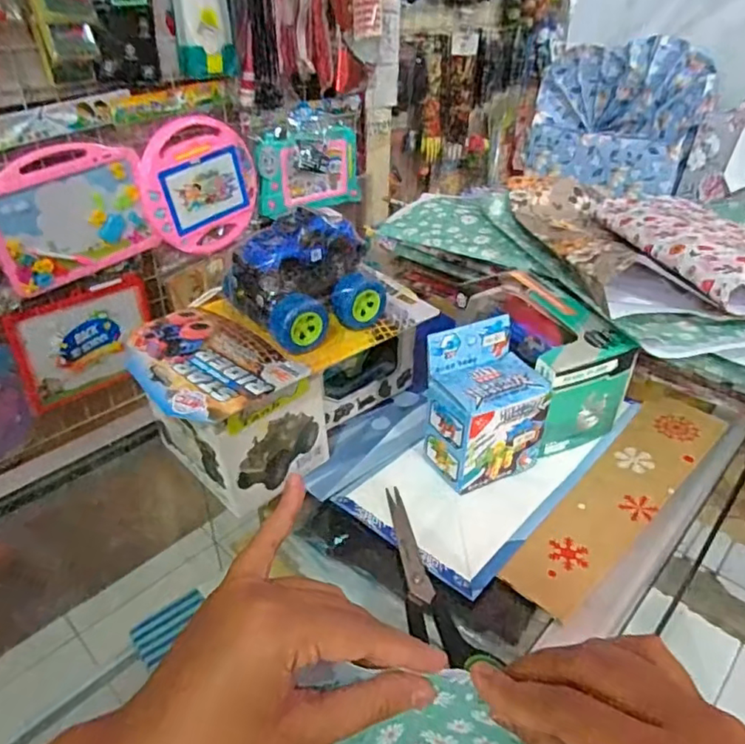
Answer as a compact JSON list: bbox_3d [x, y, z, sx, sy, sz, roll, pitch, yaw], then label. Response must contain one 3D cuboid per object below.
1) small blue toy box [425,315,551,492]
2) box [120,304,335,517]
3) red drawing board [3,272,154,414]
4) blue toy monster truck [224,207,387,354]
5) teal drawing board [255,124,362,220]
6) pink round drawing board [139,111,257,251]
[{"bbox_3d":[0.080,0.023,0.419,0.077,0.096,0.060,-15,38,-21],"label":"small blue toy box"},{"bbox_3d":[-0.114,0.023,0.422,0.132,0.091,0.098,28,43,33],"label":"box"},{"bbox_3d":[-0.622,-0.063,1.263,0.019,0.234,0.290,28,43,33],"label":"red drawing board"},{"bbox_3d":[-0.046,-0.069,0.405,0.094,0.072,0.069,-23,41,-30],"label":"blue toy monster truck"},{"bbox_3d":[-0.153,-0.507,1.464,0.314,0.182,0.019,-28,44,-35],"label":"teal drawing board"},{"bbox_3d":[-0.374,-0.412,1.270,0.027,0.274,0.271,26,42,31],"label":"pink round drawing board"}]

